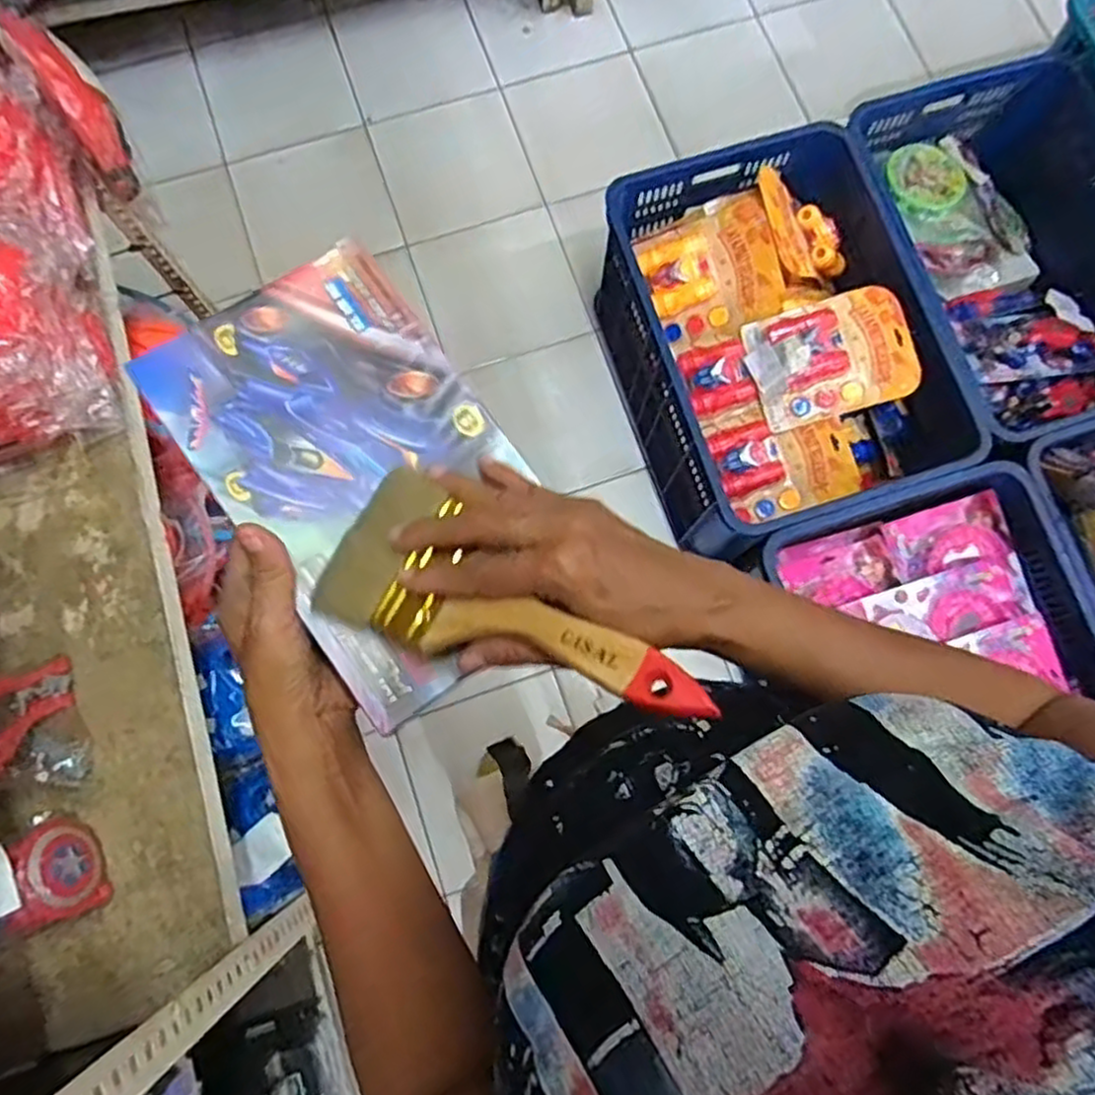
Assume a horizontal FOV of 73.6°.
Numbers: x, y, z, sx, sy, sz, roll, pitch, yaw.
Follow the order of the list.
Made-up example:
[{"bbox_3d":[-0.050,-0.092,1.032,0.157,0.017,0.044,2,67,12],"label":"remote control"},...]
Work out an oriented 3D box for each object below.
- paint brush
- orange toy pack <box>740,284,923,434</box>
[{"bbox_3d":[-0.015,0.025,0.330,0.190,0.015,0.077,22,79,21],"label":"paint brush"},{"bbox_3d":[0.437,-0.294,1.135,0.237,0.075,0.181,-15,79,-4],"label":"orange toy pack"}]

